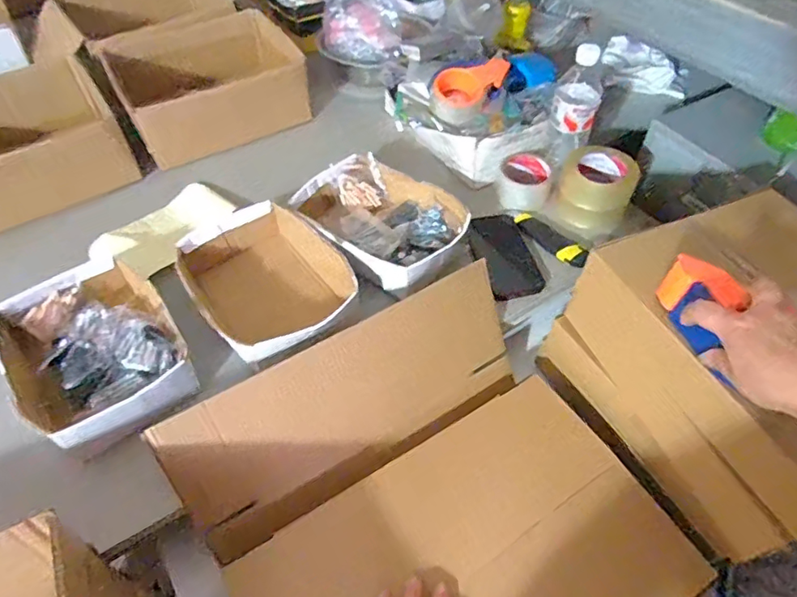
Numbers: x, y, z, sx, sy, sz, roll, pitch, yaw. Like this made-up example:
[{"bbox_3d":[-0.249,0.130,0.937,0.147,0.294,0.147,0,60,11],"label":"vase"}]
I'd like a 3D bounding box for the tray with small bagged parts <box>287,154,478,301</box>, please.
[{"bbox_3d":[-0.022,-0.118,0.843,0.269,0.068,0.187,34,59,25],"label":"tray with small bagged parts"}]

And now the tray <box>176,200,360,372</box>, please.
[{"bbox_3d":[-0.180,-0.016,0.761,0.200,0.086,0.274,-30,57,-22],"label":"tray"}]

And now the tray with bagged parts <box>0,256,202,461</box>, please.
[{"bbox_3d":[-0.383,0.074,0.692,0.192,0.073,0.279,-33,58,-24],"label":"tray with bagged parts"}]

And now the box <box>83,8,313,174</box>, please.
[{"bbox_3d":[-0.374,-0.432,1.071,0.343,0.109,0.303,-24,55,-18],"label":"box"}]

